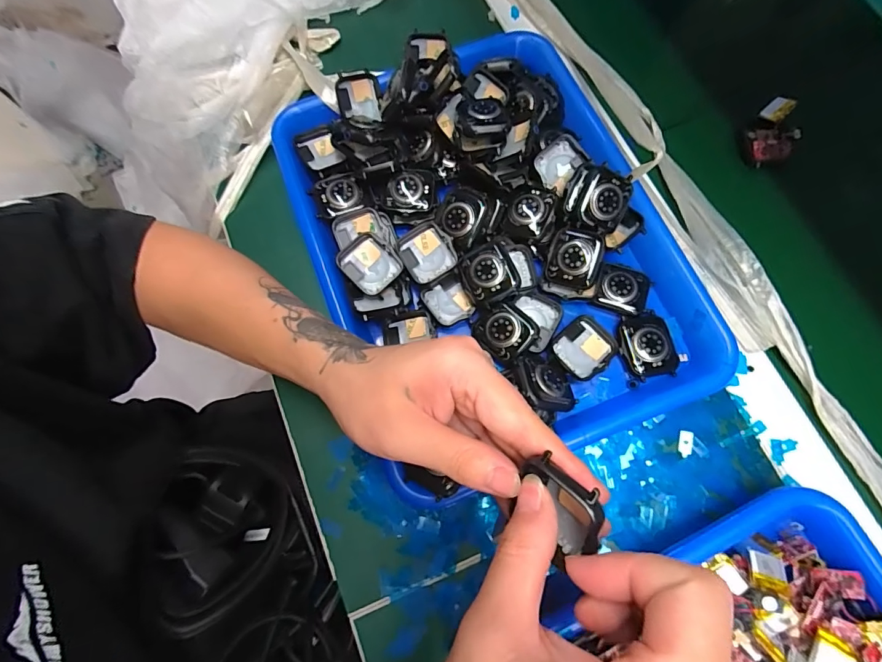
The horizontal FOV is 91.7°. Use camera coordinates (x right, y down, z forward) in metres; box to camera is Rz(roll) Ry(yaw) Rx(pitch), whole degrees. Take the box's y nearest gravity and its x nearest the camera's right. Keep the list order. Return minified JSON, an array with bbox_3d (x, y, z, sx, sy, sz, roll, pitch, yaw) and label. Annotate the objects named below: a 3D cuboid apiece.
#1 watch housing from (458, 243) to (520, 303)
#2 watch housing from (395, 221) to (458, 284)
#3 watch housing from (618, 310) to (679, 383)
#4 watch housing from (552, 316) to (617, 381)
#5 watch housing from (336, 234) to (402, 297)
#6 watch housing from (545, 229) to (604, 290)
[{"bbox_3d":[0.035,-0.041,0.307,0.035,0.008,0.040,-20,74,-4],"label":"watch housing"},{"bbox_3d":[-0.010,-0.057,0.322,0.039,0.011,0.041,-24,74,-5],"label":"watch housing"},{"bbox_3d":[0.147,0.010,0.307,0.035,0.010,0.045,-11,73,-1],"label":"watch housing"},{"bbox_3d":[0.103,0.012,0.308,0.041,0.007,0.038,-39,76,-9],"label":"watch housing"},{"bbox_3d":[-0.052,-0.048,0.317,0.041,0.010,0.037,44,80,3],"label":"watch housing"},{"bbox_3d":[0.097,-0.052,0.315,0.037,0.010,0.042,16,94,22],"label":"watch housing"}]

